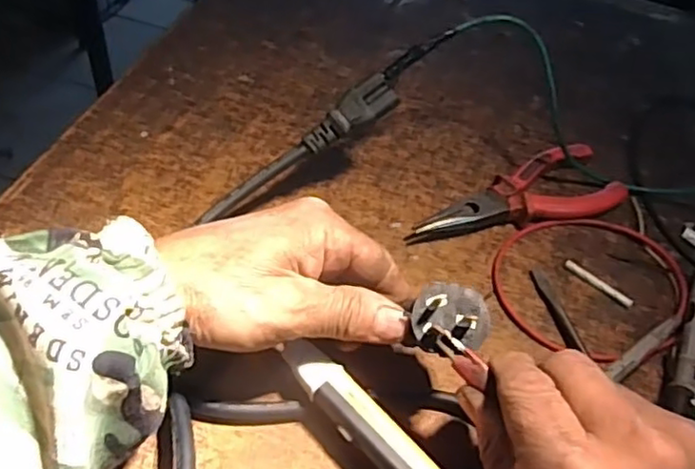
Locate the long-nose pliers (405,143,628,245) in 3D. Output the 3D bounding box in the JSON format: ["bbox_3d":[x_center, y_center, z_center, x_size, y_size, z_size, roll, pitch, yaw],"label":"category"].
[{"bbox_3d":[0.106,-0.023,0.410,0.146,0.016,0.050,-17,55,-16],"label":"long-nose pliers"}]

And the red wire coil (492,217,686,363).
[{"bbox_3d":[0.144,0.028,0.384,0.110,0.011,0.103,2,52,-3],"label":"red wire coil"}]

